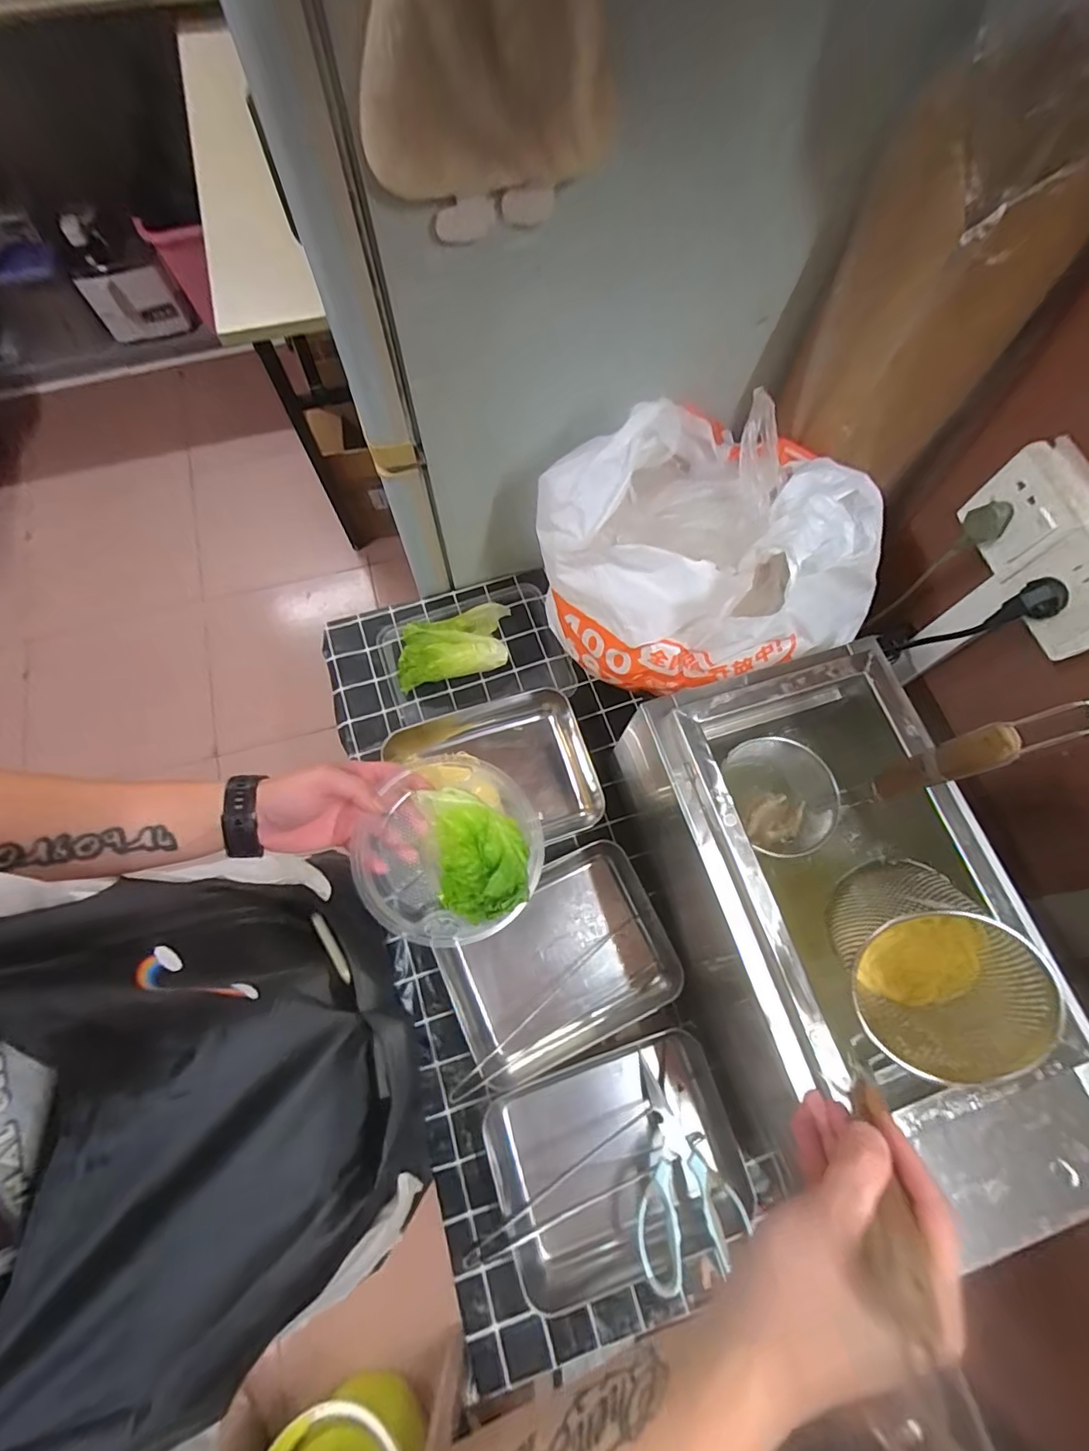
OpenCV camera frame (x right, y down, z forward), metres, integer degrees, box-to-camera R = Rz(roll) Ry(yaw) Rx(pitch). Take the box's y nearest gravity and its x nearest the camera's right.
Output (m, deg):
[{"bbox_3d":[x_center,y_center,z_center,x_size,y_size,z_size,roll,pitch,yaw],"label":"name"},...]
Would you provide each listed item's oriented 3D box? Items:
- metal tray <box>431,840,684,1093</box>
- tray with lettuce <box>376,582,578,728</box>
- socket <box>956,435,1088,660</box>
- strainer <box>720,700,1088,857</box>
[{"bbox_3d":[0.013,0.279,0.650,0.259,0.053,0.188,-25,74,-9],"label":"metal tray"},{"bbox_3d":[-0.103,-0.109,0.766,0.254,0.050,0.185,-17,73,-7],"label":"tray with lettuce"},{"bbox_3d":[0.448,-0.152,0.476,0.043,0.086,0.169,-16,73,-6],"label":"socket"},{"bbox_3d":[0.255,0.031,0.469,0.100,0.273,0.111,-30,75,-10],"label":"strainer"}]

